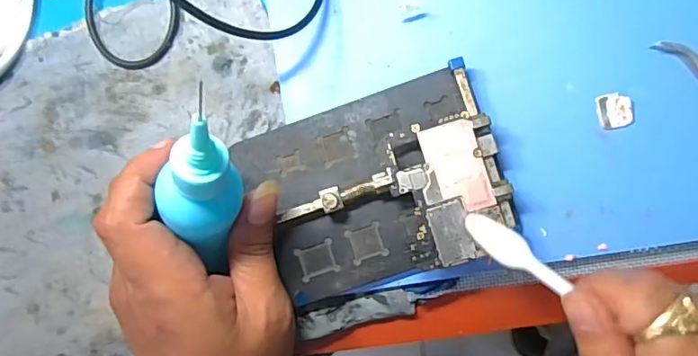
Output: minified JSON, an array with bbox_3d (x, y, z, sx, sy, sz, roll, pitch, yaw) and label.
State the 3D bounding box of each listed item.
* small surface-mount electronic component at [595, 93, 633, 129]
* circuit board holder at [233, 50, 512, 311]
[{"bbox_3d":[0.129,-0.033,0.257,0.015,0.004,0.016,-11,85,7],"label":"small surface-mount electronic component"},{"bbox_3d":[0.014,0.005,0.263,0.117,0.025,0.089,-20,84,6],"label":"circuit board holder"}]

